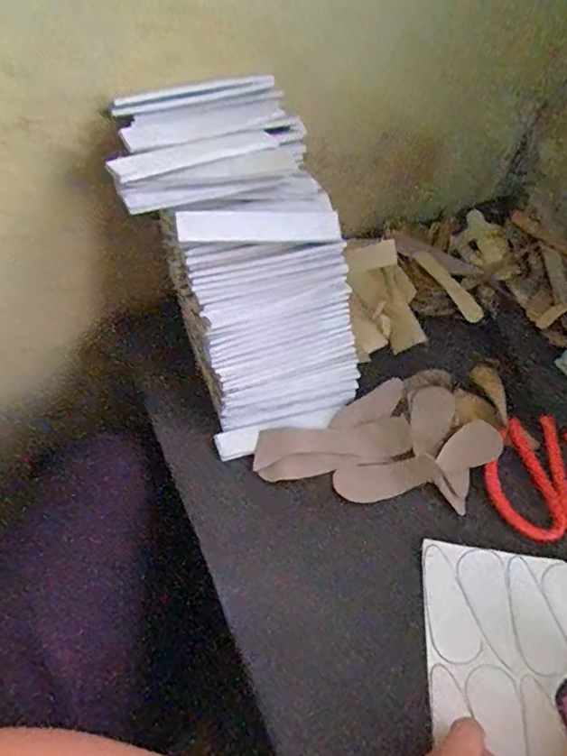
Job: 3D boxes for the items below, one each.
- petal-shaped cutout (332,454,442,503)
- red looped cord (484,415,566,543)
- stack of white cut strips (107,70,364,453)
[{"bbox_3d":[0.076,0.074,0.391,0.075,0.011,0.028,-4,58,-7],"label":"petal-shaped cutout"},{"bbox_3d":[0.206,0.077,0.405,0.096,0.015,0.098,31,61,15],"label":"red looped cord"},{"bbox_3d":[-0.020,-0.070,0.365,0.124,0.242,0.043,-24,23,-16],"label":"stack of white cut strips"}]

